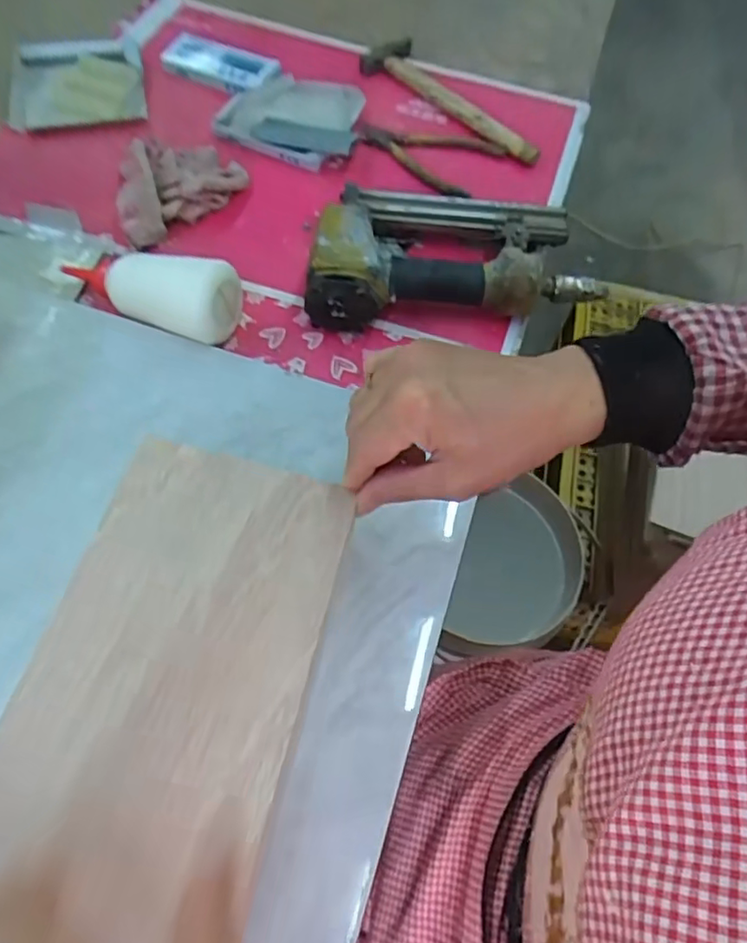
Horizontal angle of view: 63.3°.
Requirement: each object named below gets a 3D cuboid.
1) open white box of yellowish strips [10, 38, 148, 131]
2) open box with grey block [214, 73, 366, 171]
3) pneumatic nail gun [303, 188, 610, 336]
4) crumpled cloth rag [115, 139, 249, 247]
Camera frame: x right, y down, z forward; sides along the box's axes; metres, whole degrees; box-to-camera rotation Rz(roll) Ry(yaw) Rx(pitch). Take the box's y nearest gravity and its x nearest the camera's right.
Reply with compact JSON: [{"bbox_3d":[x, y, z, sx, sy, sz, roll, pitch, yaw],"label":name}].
[{"bbox_3d":[-0.328,-0.431,0.664,0.141,0.026,0.141,-11,62,-10],"label":"open white box of yellowish strips"},{"bbox_3d":[-0.089,-0.380,0.651,0.143,0.026,0.121,11,61,0],"label":"open box with grey block"},{"bbox_3d":[0.069,-0.189,0.532,0.240,0.063,0.144,3,61,-4],"label":"pneumatic nail gun"},{"bbox_3d":[-0.199,-0.280,0.580,0.094,0.031,0.131,41,65,16],"label":"crumpled cloth rag"}]

